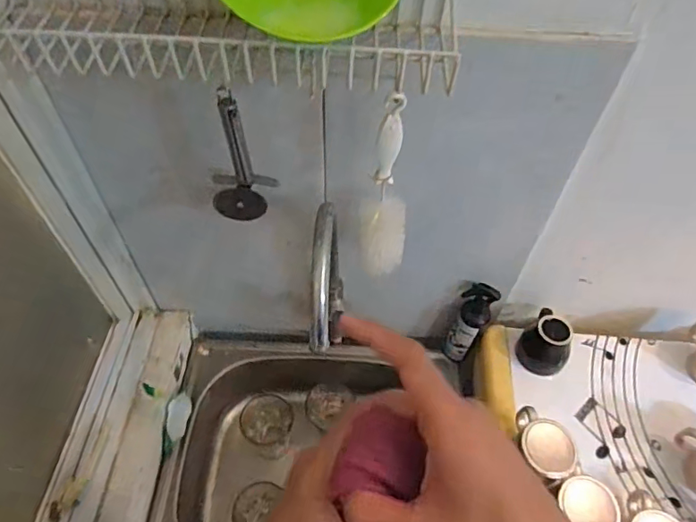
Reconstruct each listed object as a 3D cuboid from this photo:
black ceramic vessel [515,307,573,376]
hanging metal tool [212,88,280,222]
[{"bbox_3d":[0.320,0.122,0.803,0.077,0.084,0.093,38,61,23],"label":"black ceramic vessel"},{"bbox_3d":[-0.116,-0.106,0.544,0.069,0.163,0.020,-3,54,-4],"label":"hanging metal tool"}]

